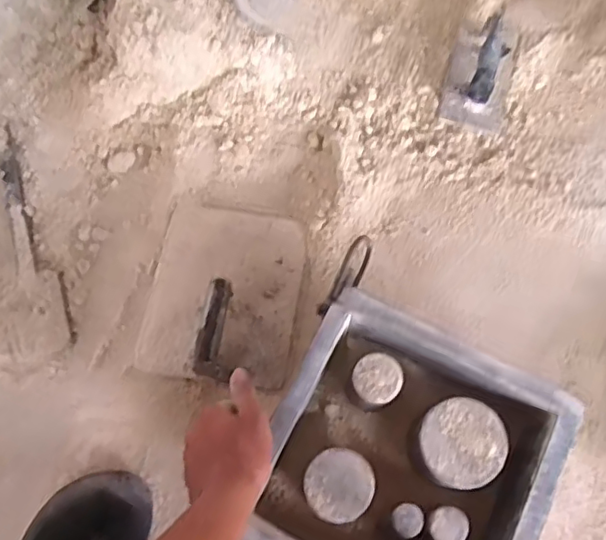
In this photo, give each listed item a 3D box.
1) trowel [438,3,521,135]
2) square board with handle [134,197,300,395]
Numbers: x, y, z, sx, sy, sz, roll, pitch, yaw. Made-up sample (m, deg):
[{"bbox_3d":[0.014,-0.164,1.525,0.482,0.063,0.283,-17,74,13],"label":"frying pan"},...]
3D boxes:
[{"bbox_3d":[0.241,-0.274,0.789,0.083,0.068,0.178,16,72,6],"label":"trowel"},{"bbox_3d":[-0.089,0.016,0.668,0.168,0.055,0.207,9,71,3],"label":"square board with handle"}]

